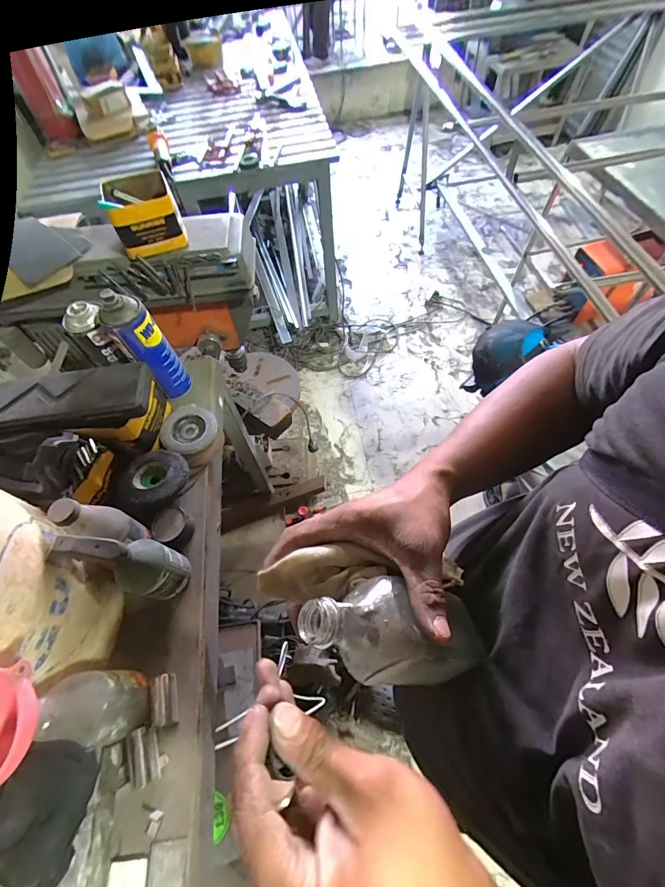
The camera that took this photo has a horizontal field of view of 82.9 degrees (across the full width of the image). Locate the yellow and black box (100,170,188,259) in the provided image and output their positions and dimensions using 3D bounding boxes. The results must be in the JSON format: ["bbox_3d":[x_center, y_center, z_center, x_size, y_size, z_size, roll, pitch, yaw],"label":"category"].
[{"bbox_3d":[-0.357,-0.437,0.720,0.114,0.089,0.112,-20,60,-7],"label":"yellow and black box"}]

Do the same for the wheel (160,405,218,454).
[{"bbox_3d":[-0.242,-0.024,0.634,0.090,0.022,0.090,-2,60,3],"label":"wheel"}]

